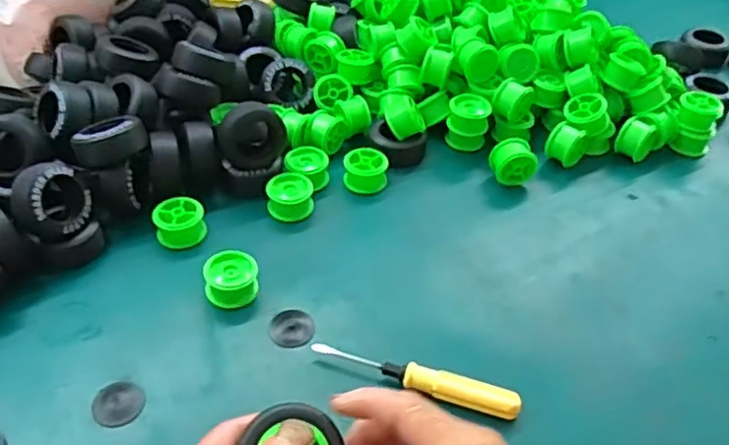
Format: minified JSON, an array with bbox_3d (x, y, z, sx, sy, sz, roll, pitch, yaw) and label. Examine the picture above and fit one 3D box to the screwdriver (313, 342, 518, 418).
[{"bbox_3d":[0.029,0.094,0.394,0.123,0.018,0.017,13,45,12],"label":"screwdriver"}]

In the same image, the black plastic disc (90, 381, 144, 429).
[{"bbox_3d":[-0.141,0.103,0.380,0.028,0.005,0.028,1,44,-1],"label":"black plastic disc"}]

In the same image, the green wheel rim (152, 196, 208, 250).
[{"bbox_3d":[-0.132,0.001,0.478,0.034,0.029,0.027,-6,44,-8],"label":"green wheel rim"}]

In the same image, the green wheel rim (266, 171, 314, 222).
[{"bbox_3d":[-0.056,-0.018,0.505,0.034,0.027,0.029,0,44,-1],"label":"green wheel rim"}]

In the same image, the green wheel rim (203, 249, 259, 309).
[{"bbox_3d":[-0.088,0.037,0.441,0.034,0.021,0.032,-7,44,-9],"label":"green wheel rim"}]

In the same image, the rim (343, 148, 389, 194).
[{"bbox_3d":[0.001,-0.041,0.530,0.034,0.026,0.028,4,44,3],"label":"rim"}]

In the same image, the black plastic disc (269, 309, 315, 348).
[{"bbox_3d":[-0.047,0.066,0.426,0.028,0.004,0.028,1,44,-1],"label":"black plastic disc"}]

